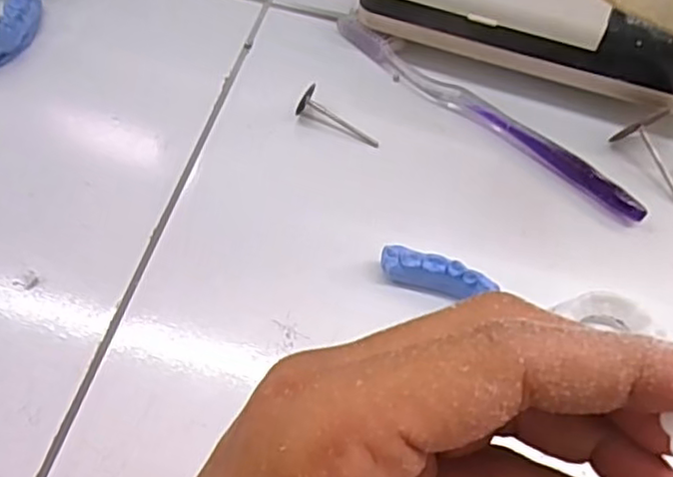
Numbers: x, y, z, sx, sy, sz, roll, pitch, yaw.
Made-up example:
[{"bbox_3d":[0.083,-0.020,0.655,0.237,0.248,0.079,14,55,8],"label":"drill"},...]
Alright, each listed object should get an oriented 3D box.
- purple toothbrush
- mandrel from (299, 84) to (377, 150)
[{"bbox_3d":[0.072,-0.064,0.338,0.185,0.011,0.013,39,62,18],"label":"purple toothbrush"},{"bbox_3d":[0.003,-0.059,0.331,0.044,0.013,0.017,31,61,0],"label":"mandrel"}]

